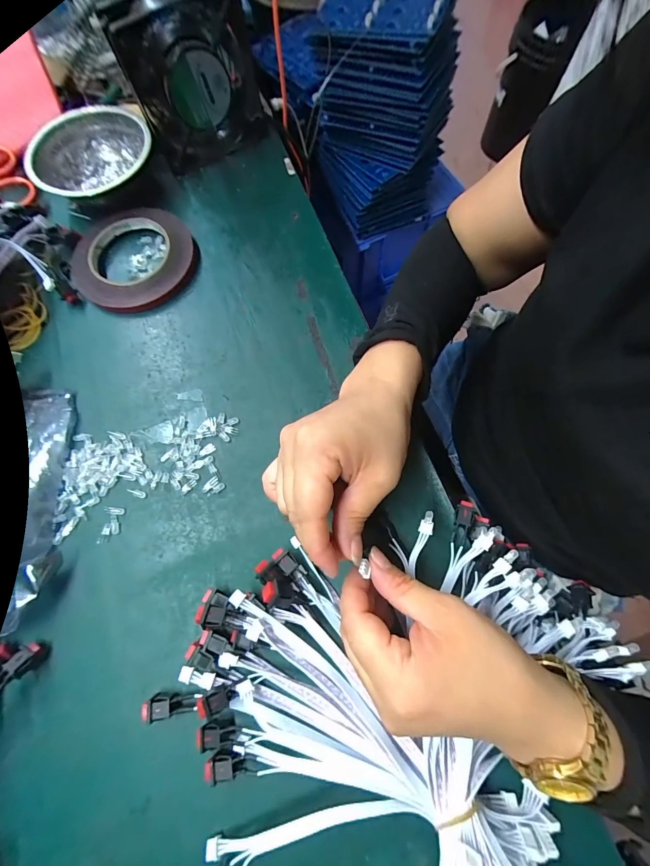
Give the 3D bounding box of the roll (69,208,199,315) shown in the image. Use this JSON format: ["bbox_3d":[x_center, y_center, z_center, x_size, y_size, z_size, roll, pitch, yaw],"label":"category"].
[{"bbox_3d":[-0.200,-0.186,0.349,0.122,0.015,0.132,0,72,1],"label":"roll"}]

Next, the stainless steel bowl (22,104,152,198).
[{"bbox_3d":[-0.250,-0.299,0.375,0.128,0.038,0.128,0,72,1],"label":"stainless steel bowl"}]

